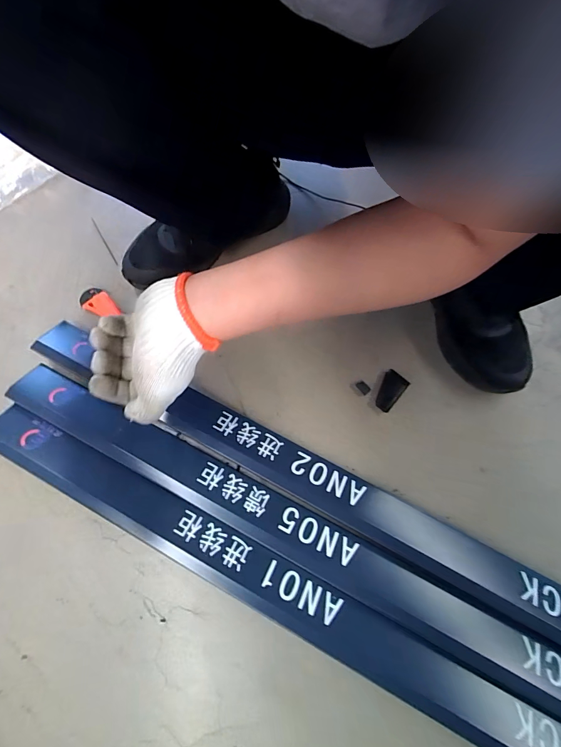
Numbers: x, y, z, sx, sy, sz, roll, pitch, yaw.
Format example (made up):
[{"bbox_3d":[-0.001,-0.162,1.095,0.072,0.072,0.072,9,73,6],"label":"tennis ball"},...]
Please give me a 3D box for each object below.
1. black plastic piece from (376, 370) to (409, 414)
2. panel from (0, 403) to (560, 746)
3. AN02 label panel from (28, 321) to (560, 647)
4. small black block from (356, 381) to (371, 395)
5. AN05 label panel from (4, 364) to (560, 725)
[{"bbox_3d":[0.153,0.025,0.494,0.034,0.007,0.058,37,76,12],"label":"black plastic piece"},{"bbox_3d":[-0.023,0.233,0.391,0.772,0.013,0.057,26,74,9],"label":"panel"},{"bbox_3d":[0.030,0.127,0.443,0.784,0.045,0.065,27,74,7],"label":"AN02 label panel"},{"bbox_3d":[0.118,0.020,0.500,0.020,0.010,0.012,42,77,13],"label":"small black block"},{"bbox_3d":[0.001,0.185,0.416,0.766,0.026,0.066,26,74,9],"label":"AN05 label panel"}]

